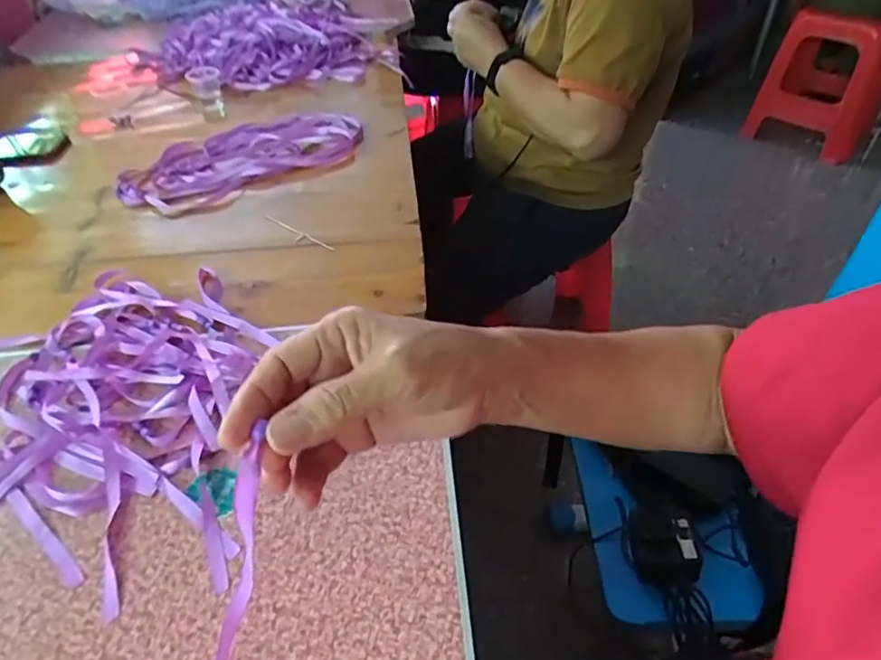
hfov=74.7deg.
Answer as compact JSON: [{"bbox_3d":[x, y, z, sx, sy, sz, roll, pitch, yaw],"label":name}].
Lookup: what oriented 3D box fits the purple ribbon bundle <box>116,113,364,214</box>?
[{"bbox_3d":[-0.278,-0.251,0.830,0.342,0.024,0.169,-21,47,-17],"label":"purple ribbon bundle"}]

